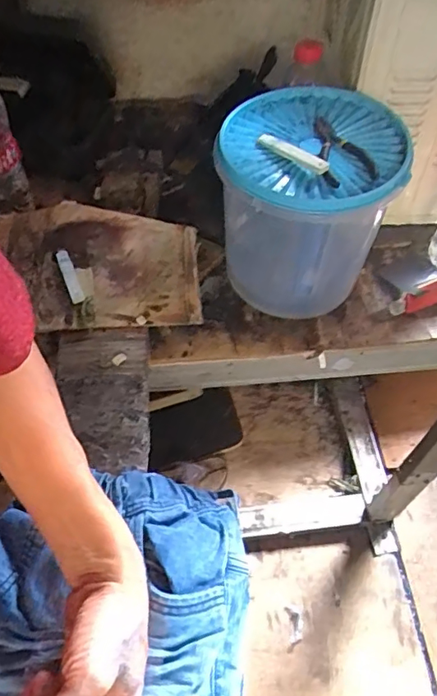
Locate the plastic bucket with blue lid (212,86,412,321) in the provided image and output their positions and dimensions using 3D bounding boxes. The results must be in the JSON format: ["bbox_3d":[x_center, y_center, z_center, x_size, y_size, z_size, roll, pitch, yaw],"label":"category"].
[{"bbox_3d":[0.095,-0.146,0.626,0.189,0.217,0.177,-4,54,-3],"label":"plastic bucket with blue lid"}]

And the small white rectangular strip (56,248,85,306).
[{"bbox_3d":[-0.168,-0.082,0.604,0.014,0.005,0.082,-18,56,-13],"label":"small white rectangular strip"}]

